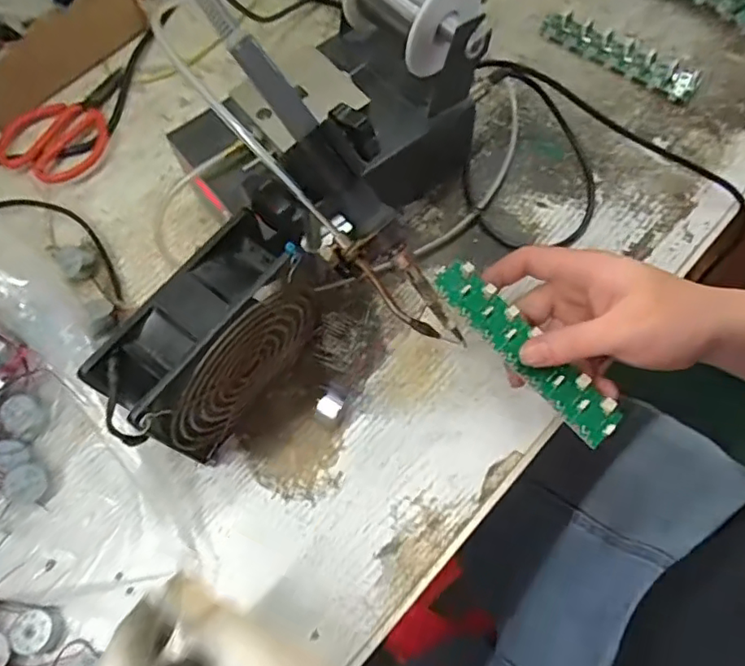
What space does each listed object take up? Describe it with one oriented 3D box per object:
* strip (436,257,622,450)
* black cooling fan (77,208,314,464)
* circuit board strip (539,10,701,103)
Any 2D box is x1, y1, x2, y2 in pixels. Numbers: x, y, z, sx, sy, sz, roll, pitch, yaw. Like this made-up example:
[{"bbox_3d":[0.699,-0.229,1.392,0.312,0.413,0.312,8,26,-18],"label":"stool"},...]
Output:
[{"bbox_3d":[0.092,0.008,0.356,0.029,0.008,0.138,-40,76,-15],"label":"strip"},{"bbox_3d":[-0.089,0.013,0.342,0.047,0.120,0.121,35,72,13],"label":"black cooling fan"},{"bbox_3d":[0.206,-0.236,0.488,0.136,0.008,0.035,29,71,11],"label":"circuit board strip"}]

